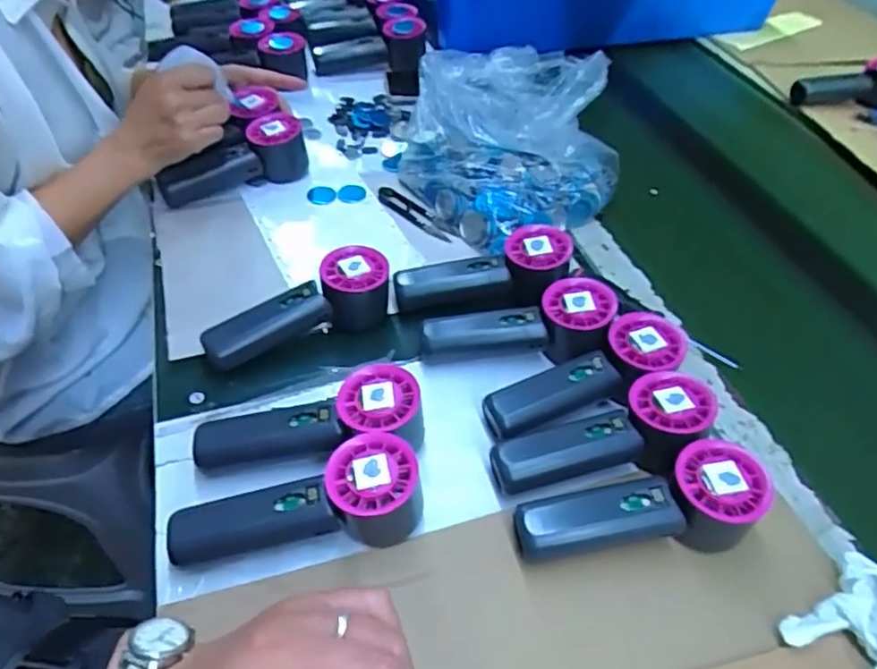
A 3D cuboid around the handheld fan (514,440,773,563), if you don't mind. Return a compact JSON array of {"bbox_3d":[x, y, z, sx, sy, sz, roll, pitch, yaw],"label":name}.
[{"bbox_3d":[0.128,0.115,0.401,0.156,0.055,0.055,-9,48,-13],"label":"handheld fan"}]

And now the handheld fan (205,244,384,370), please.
[{"bbox_3d":[-0.117,-0.023,0.520,0.156,0.057,0.049,-17,50,-20],"label":"handheld fan"}]

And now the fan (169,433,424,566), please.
[{"bbox_3d":[-0.089,0.107,0.398,0.152,0.054,0.056,-3,47,-9],"label":"fan"}]

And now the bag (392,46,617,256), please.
[{"bbox_3d":[0.065,-0.217,0.679,0.209,0.103,0.236,-22,52,-24],"label":"bag"}]

